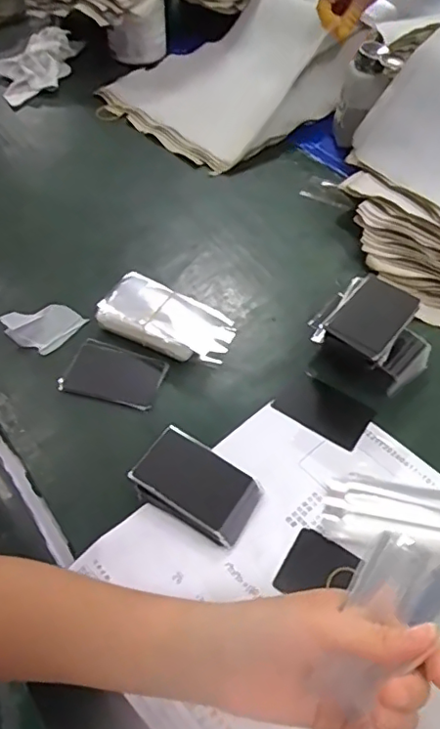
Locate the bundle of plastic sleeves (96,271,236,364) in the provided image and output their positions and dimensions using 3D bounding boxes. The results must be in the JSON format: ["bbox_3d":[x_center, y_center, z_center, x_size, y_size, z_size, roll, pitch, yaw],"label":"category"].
[{"bbox_3d":[-0.054,-0.043,0.558,0.127,0.028,0.067,22,54,15],"label":"bundle of plastic sleeves"}]

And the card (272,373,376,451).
[{"bbox_3d":[0.098,0.042,0.517,0.080,0.006,0.054,30,54,17],"label":"card"}]

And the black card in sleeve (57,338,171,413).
[{"bbox_3d":[-0.100,0.008,0.531,0.091,0.004,0.063,14,53,9],"label":"black card in sleeve"}]

